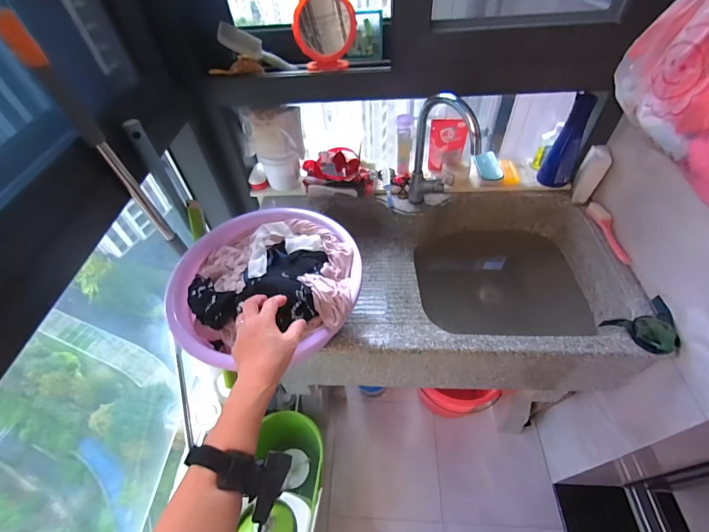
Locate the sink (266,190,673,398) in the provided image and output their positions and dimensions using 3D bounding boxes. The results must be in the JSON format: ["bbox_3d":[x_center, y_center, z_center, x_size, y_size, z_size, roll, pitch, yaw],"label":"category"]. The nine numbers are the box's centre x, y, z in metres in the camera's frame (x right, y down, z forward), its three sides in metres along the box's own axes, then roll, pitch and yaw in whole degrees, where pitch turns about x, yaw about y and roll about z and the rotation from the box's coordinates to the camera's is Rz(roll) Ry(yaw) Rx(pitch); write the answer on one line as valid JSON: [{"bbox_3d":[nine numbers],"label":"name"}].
[{"bbox_3d":[0.227,0.070,1.014,0.924,0.327,0.552,1,49,1],"label":"sink"}]

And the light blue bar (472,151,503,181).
[{"bbox_3d":[0.404,-0.298,1.037,0.059,0.020,0.116,-18,54,19],"label":"light blue bar"}]

